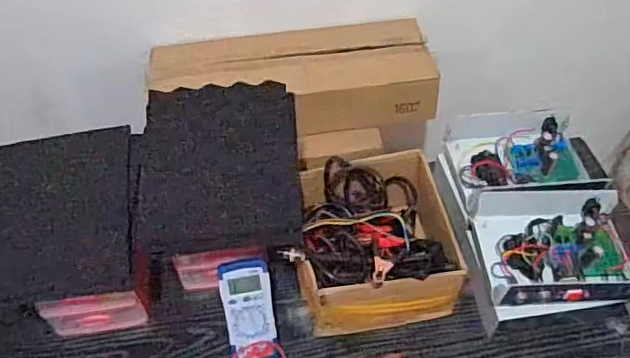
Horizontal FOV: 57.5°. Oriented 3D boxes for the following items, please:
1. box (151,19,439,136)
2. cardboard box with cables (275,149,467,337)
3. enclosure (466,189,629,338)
[{"bbox_3d":[-0.046,-0.205,1.161,0.548,0.099,0.209,-6,52,-3],"label":"box"},{"bbox_3d":[0.074,0.090,0.815,0.212,0.130,0.220,-8,52,-5],"label":"cardboard box with cables"},{"bbox_3d":[0.326,0.110,0.806,0.208,0.099,0.180,-4,52,-2],"label":"enclosure"}]

